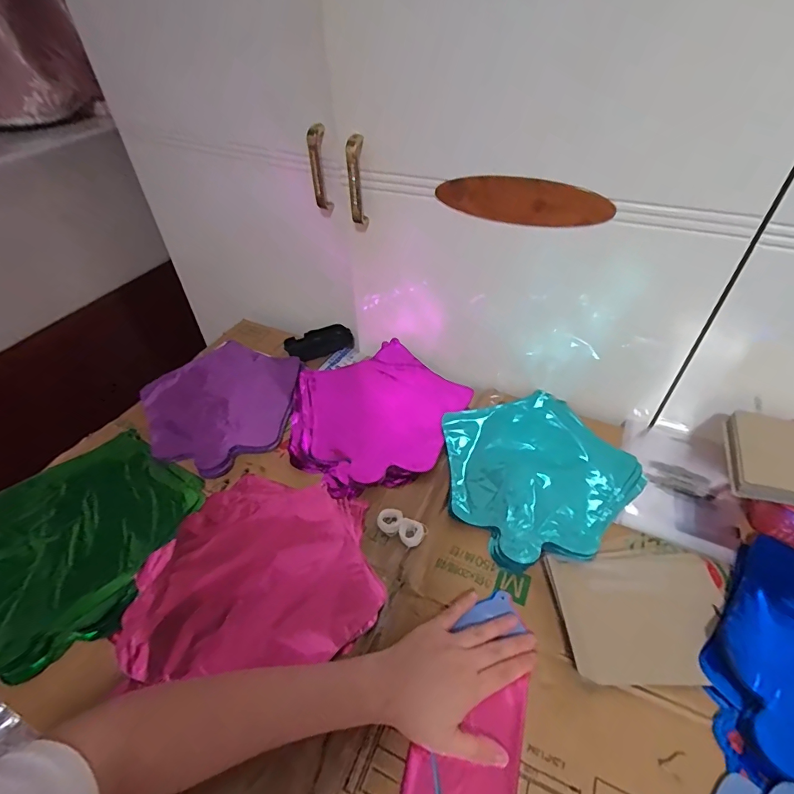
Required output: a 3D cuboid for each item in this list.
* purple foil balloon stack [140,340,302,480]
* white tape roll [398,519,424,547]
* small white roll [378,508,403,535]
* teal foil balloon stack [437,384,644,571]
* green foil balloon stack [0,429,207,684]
[{"bbox_3d":[-0.253,0.005,0.652,0.226,0.026,0.224,20,51,21],"label":"purple foil balloon stack"},{"bbox_3d":[0.016,0.153,0.501,0.028,0.011,0.028,-2,46,2],"label":"white tape roll"},{"bbox_3d":[-0.007,0.141,0.513,0.028,0.009,0.030,-2,46,2],"label":"small white roll"},{"bbox_3d":[0.170,0.085,0.552,0.224,0.007,0.223,-15,47,-11],"label":"teal foil balloon stack"},{"bbox_3d":[-0.371,0.164,0.503,0.238,0.027,0.261,22,51,22],"label":"green foil balloon stack"}]

